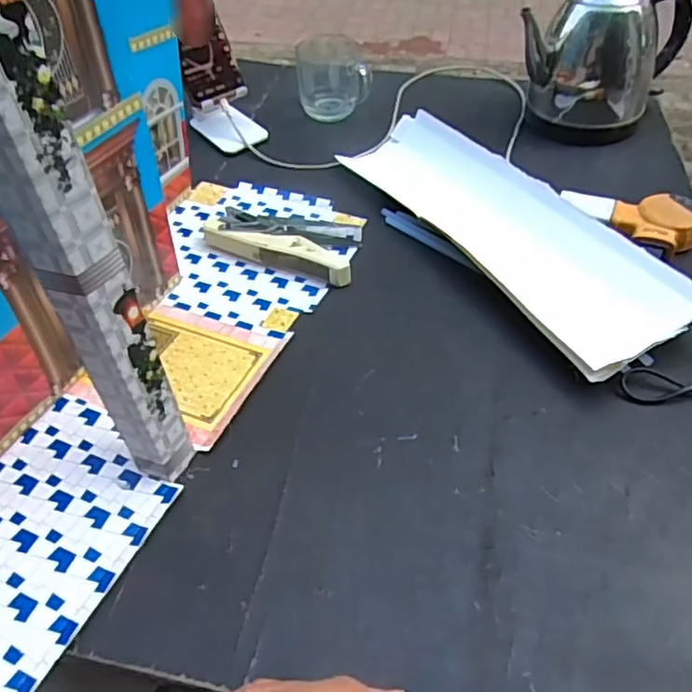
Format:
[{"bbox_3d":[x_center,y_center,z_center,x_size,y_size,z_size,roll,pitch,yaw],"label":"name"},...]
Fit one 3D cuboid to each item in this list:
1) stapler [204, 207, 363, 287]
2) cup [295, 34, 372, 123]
[{"bbox_3d":[-0.058,-0.116,0.619,0.168,0.025,0.092,18,51,20],"label":"stapler"},{"bbox_3d":[-0.014,-0.357,0.787,0.096,0.098,0.078,-1,47,4],"label":"cup"}]

